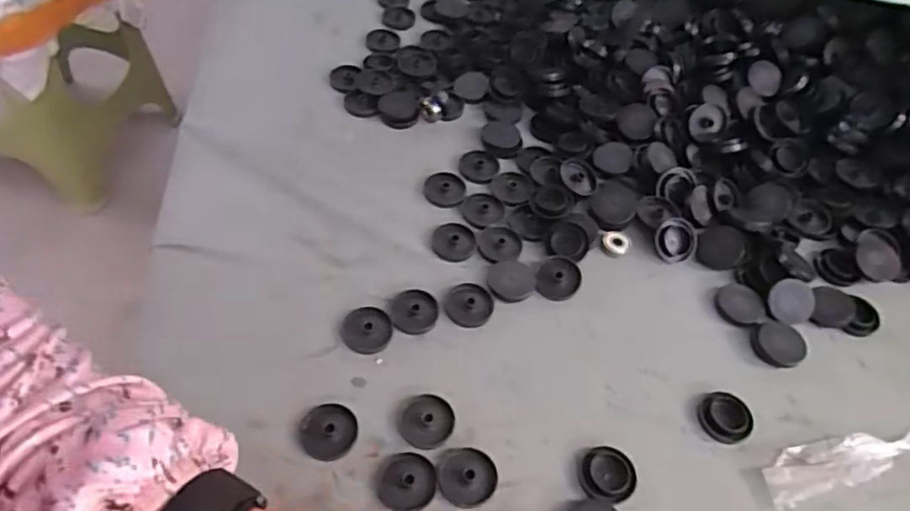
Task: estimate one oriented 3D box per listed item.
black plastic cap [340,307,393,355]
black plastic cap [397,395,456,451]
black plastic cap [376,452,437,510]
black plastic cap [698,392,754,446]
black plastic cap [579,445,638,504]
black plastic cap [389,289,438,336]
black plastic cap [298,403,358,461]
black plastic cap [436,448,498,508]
[{"bbox_3d":[-0.058,0.048,0.422,0.033,0.005,0.034,3,53,-3],"label":"black plastic cap"},{"bbox_3d":[-0.017,0.099,0.387,0.032,0.005,0.033,3,53,-3],"label":"black plastic cap"},{"bbox_3d":[-0.028,0.128,0.364,0.033,0.007,0.033,3,53,-3],"label":"black plastic cap"},{"bbox_3d":[0.171,0.103,0.405,0.032,0.010,0.029,30,56,16],"label":"black plastic cap"},{"bbox_3d":[0.090,0.129,0.379,0.032,0.005,0.032,3,53,-3],"label":"black plastic cap"},{"bbox_3d":[-0.028,0.037,0.433,0.032,0.004,0.033,3,53,-3],"label":"black plastic cap"},{"bbox_3d":[-0.075,0.103,0.377,0.033,0.005,0.033,3,53,-3],"label":"black plastic cap"},{"bbox_3d":[0.007,0.127,0.369,0.033,0.008,0.032,3,53,-3],"label":"black plastic cap"}]

